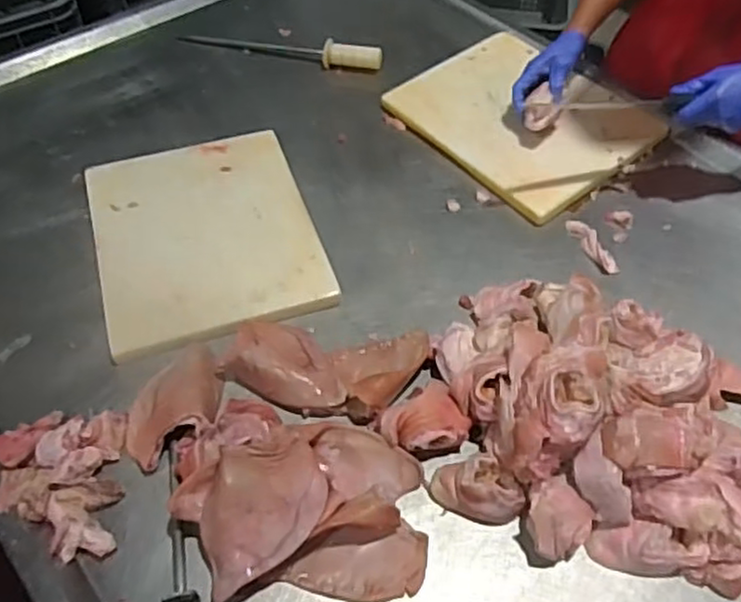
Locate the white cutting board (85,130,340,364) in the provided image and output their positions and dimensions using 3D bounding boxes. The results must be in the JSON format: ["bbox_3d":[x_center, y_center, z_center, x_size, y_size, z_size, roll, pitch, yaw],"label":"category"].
[{"bbox_3d":[-0.240,-0.104,0.996,0.294,0.023,0.376,-15,53,-12],"label":"white cutting board"}]

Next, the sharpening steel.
[{"bbox_3d":[-0.162,-0.467,1.260,0.367,0.036,0.053,12,53,9],"label":"sharpening steel"}]

